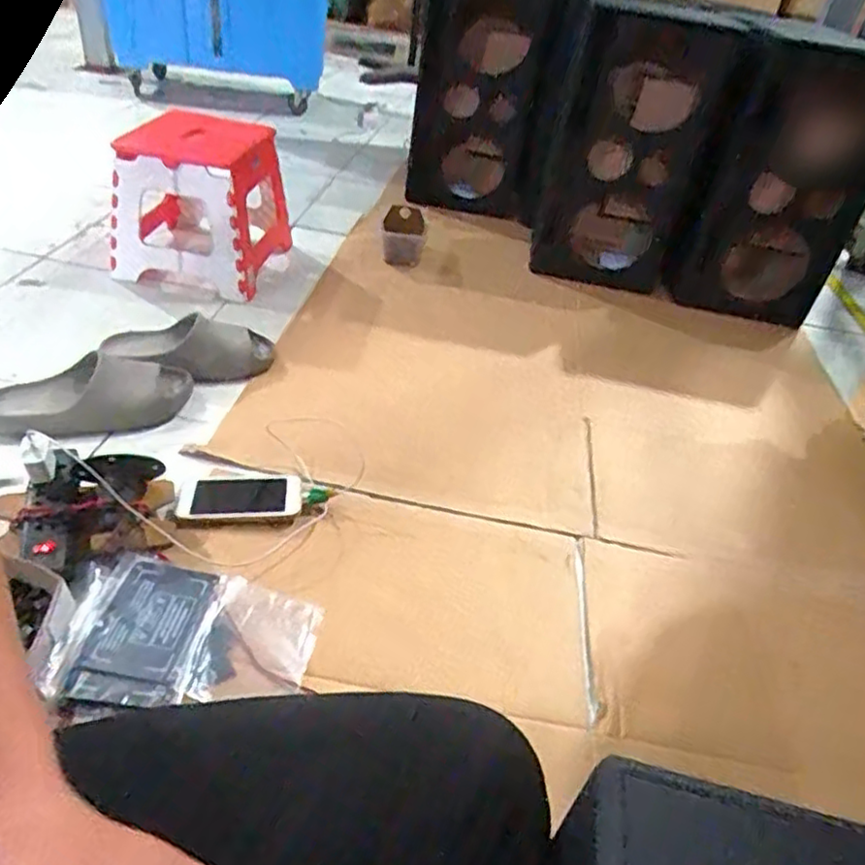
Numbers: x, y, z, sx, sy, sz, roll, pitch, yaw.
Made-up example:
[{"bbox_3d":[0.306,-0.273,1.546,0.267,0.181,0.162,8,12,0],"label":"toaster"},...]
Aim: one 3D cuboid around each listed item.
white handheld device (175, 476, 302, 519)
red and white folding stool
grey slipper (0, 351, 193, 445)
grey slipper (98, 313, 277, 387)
[{"bbox_3d":[-0.261,0.087,0.903,0.158,0.015,0.080,1,39,-10],"label":"white handheld device"},{"bbox_3d":[-0.459,-0.466,1.339,0.266,0.259,0.304,12,38,3],"label":"red and white folding stool"},{"bbox_3d":[-0.508,-0.048,0.993,0.273,0.079,0.108,-2,40,-15],"label":"grey slipper"},{"bbox_3d":[-0.397,-0.133,1.110,0.260,0.071,0.109,-4,40,-17],"label":"grey slipper"}]

